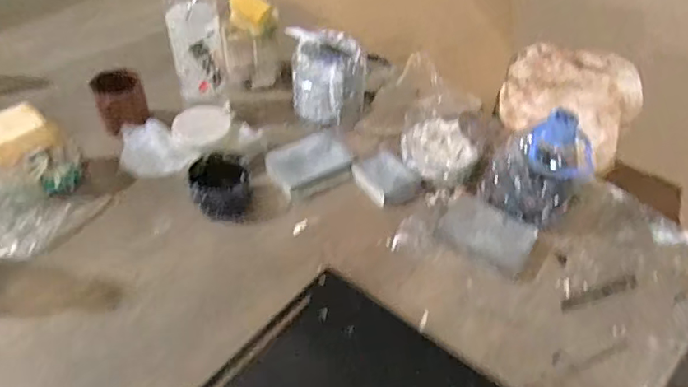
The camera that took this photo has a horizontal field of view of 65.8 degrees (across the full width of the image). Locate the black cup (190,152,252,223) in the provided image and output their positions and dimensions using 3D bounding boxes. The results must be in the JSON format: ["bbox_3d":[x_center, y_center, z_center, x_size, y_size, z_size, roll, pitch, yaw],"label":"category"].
[{"bbox_3d":[-0.144,-0.007,0.624,0.066,0.049,0.063,1,46,-2],"label":"black cup"}]

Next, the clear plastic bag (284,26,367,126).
[{"bbox_3d":[-0.022,-0.158,0.742,0.101,0.103,0.100,-8,47,-10],"label":"clear plastic bag"}]

